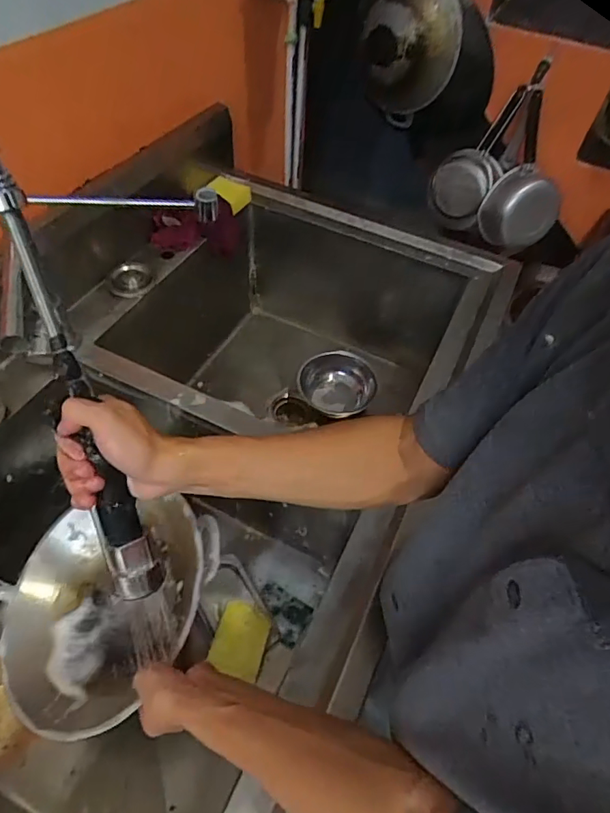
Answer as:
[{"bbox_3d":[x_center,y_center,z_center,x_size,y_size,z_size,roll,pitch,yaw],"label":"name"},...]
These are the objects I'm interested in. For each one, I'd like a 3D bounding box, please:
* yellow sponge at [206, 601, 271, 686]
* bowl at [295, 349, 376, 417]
[{"bbox_3d":[-0.103,0.378,0.808,0.082,0.027,0.100,16,53,7],"label":"yellow sponge"},{"bbox_3d":[0.081,-0.041,1.134,0.154,0.090,0.162,3,53,-4],"label":"bowl"}]

